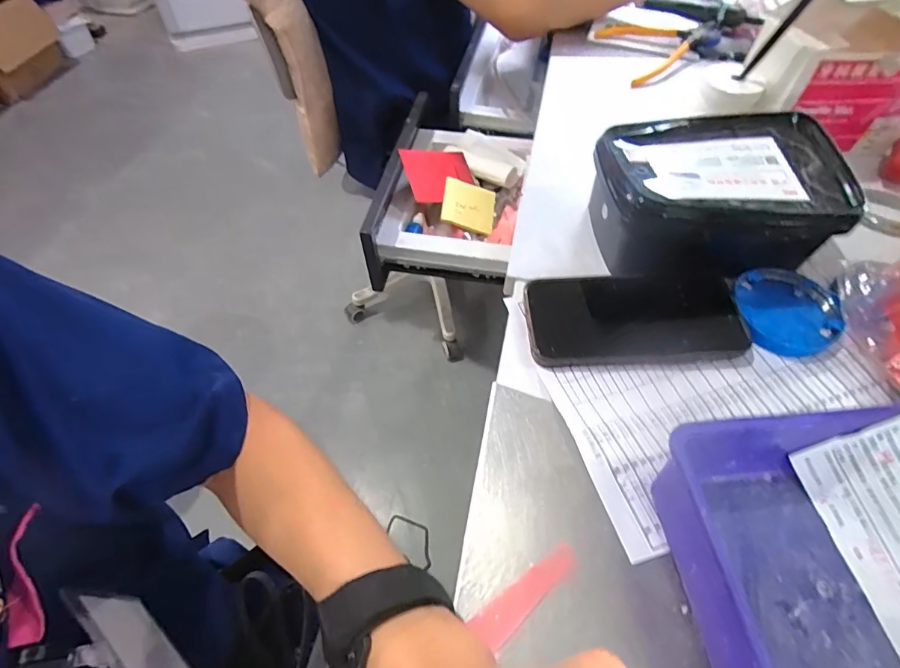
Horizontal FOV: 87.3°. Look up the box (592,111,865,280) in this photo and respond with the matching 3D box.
[{"bbox_3d":[0.214,-0.115,0.393,0.182,0.078,0.121,-6,56,-4],"label":"box"}]

